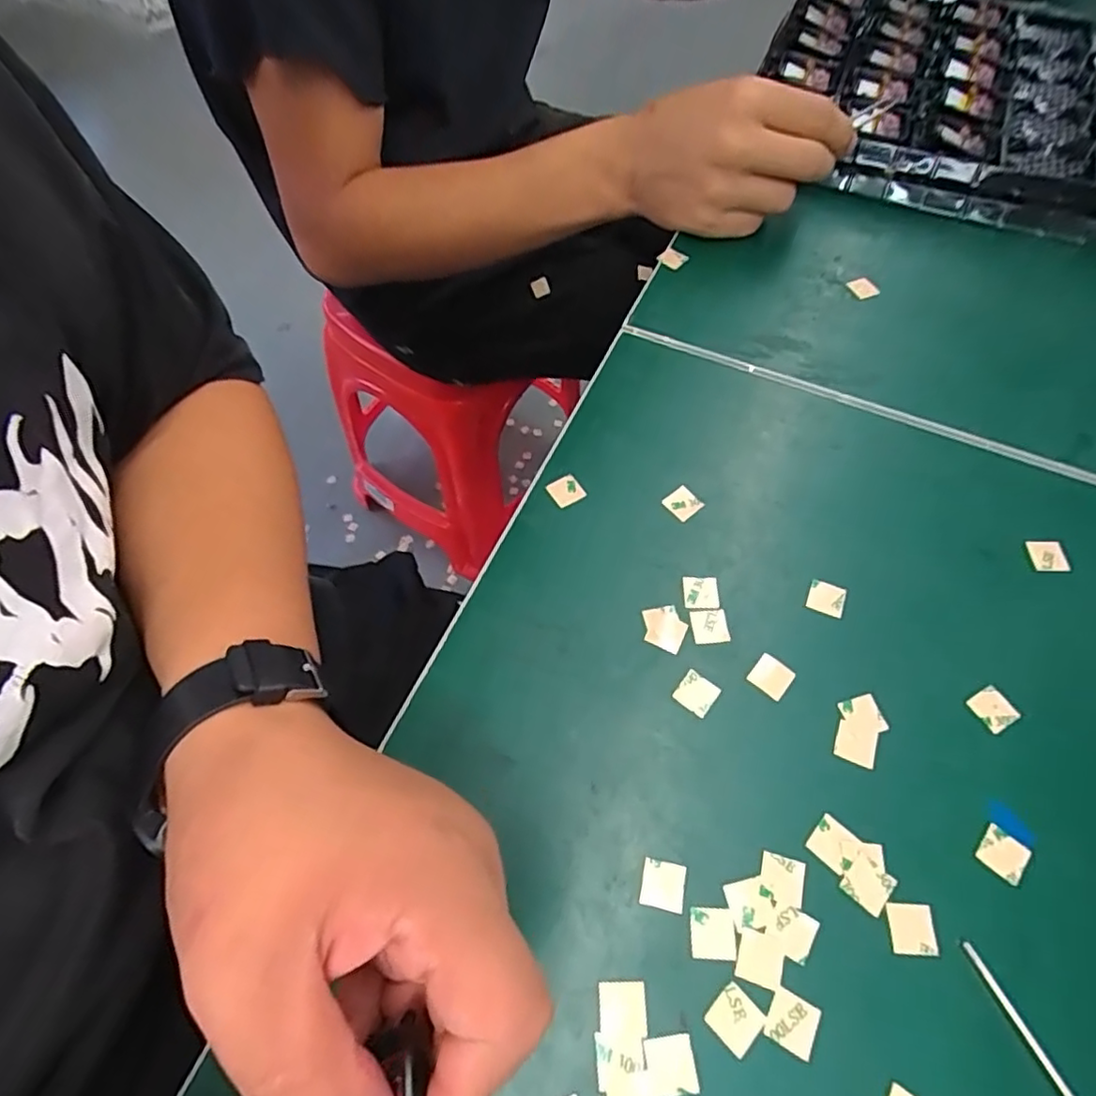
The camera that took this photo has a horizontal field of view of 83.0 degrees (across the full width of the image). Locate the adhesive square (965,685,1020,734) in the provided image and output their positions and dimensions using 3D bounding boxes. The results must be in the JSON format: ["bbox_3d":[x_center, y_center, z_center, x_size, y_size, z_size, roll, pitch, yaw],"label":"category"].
[{"bbox_3d":[0.184,0.066,0.255,0.015,0.004,0.016,-24,64,-12],"label":"adhesive square"}]

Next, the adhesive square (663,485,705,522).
[{"bbox_3d":[0.066,-0.022,0.305,0.015,0.004,0.014,-36,67,-17],"label":"adhesive square"}]

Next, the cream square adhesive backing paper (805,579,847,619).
[{"bbox_3d":[0.126,0.022,0.279,0.016,0.004,0.015,20,63,11],"label":"cream square adhesive backing paper"}]

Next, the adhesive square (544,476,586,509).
[{"bbox_3d":[0.009,-0.029,0.308,0.015,0.004,0.016,-29,65,-14],"label":"adhesive square"}]

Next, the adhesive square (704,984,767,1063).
[{"bbox_3d":[0.063,0.157,0.207,0.015,0.004,0.015,-41,68,-20],"label":"adhesive square"}]

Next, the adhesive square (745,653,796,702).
[{"bbox_3d":[0.095,0.054,0.262,0.015,0.004,0.015,35,67,18],"label":"adhesive square"}]

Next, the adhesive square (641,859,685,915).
[{"bbox_3d":[0.042,0.122,0.224,0.015,0.004,0.015,12,62,7],"label":"adhesive square"}]

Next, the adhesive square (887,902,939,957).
[{"bbox_3d":[0.129,0.135,0.219,0.015,0.004,0.016,2,63,2],"label":"adhesive square"}]

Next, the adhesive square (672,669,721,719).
[{"bbox_3d":[0.062,0.060,0.258,0.015,0.004,0.015,32,66,17],"label":"adhesive square"}]

